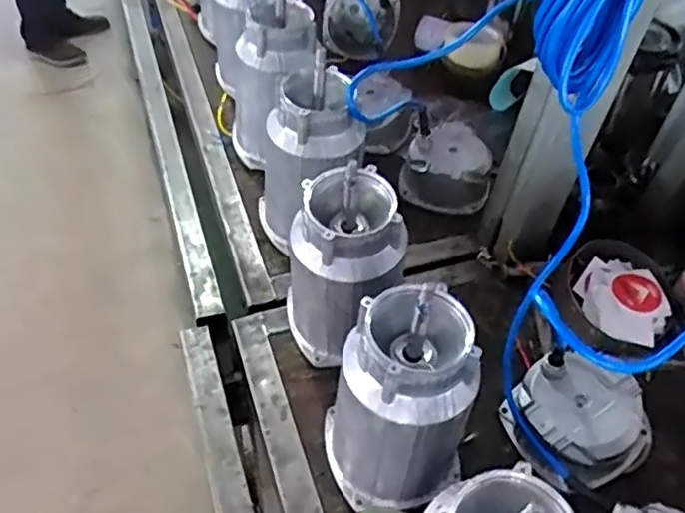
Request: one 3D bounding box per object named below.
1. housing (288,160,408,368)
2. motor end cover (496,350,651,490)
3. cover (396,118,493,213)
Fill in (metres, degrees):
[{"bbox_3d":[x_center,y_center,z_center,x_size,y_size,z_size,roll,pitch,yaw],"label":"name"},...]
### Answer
[{"bbox_3d":[0.000,0.018,0.679,0.106,0.223,0.105,2,49,-2],"label":"housing"},{"bbox_3d":[0.249,0.171,0.657,0.122,0.084,0.115,-16,52,-17],"label":"motor end cover"},{"bbox_3d":[0.150,-0.134,0.934,0.123,0.090,0.123,0,49,-3],"label":"cover"}]

